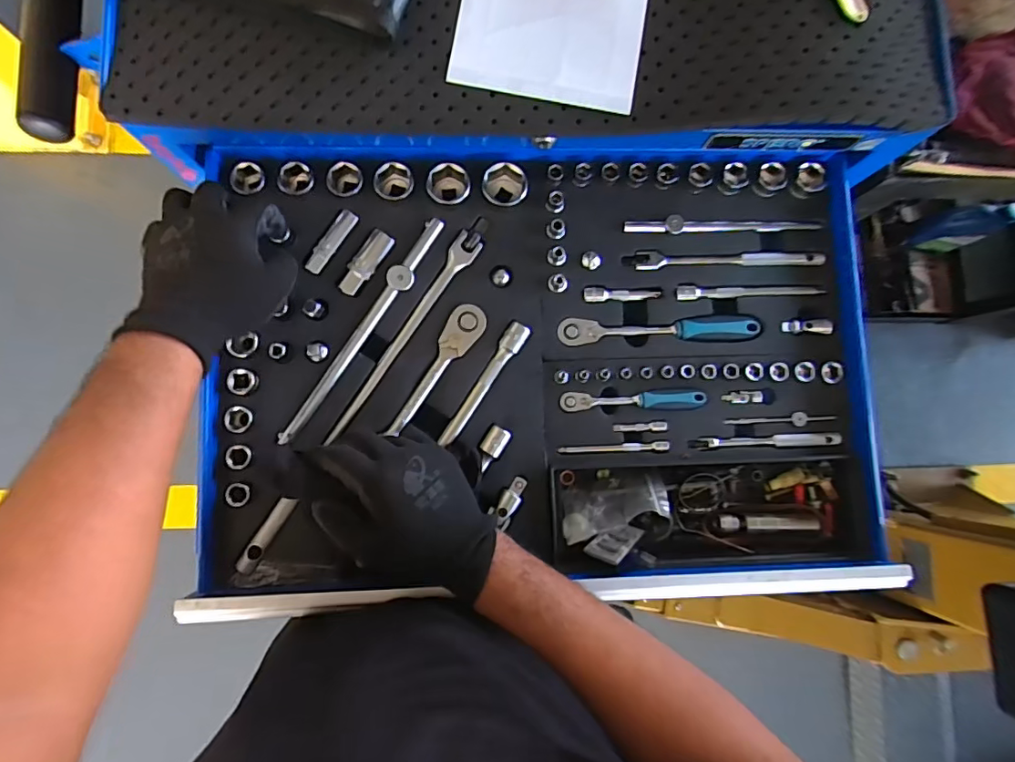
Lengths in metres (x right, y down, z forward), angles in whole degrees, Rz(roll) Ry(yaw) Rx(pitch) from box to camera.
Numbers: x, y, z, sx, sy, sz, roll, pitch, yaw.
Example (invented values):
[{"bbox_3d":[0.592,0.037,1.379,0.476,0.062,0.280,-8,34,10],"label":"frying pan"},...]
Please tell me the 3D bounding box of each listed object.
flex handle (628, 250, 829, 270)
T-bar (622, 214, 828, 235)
[{"bbox_3d":[0.207,-0.115,0.505,0.192,0.010,0.018,-1,85,-4],"label":"flex handle"},{"bbox_3d":[0.208,-0.148,0.512,0.189,0.021,0.017,0,85,-4],"label":"T-bar"}]

